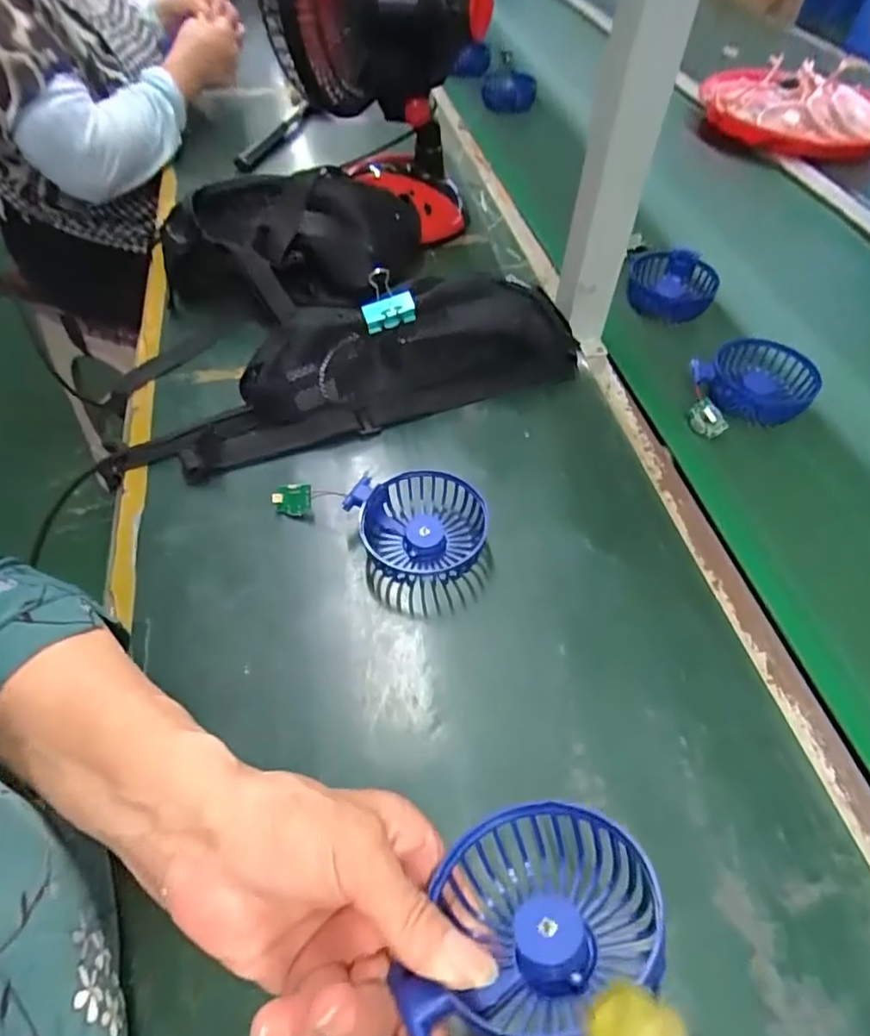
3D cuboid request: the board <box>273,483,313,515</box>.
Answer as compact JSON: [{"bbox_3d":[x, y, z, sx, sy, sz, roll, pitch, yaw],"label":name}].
[{"bbox_3d":[-0.108,-0.014,0.457,0.030,0.023,0.006,-2,9,5],"label":"board"}]

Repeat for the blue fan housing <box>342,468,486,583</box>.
[{"bbox_3d":[-0.013,0.005,0.429,0.096,0.031,0.075,1,53,0],"label":"blue fan housing"}]

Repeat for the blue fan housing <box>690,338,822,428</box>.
[{"bbox_3d":[0.292,-0.120,0.541,0.098,0.033,0.087,-31,59,-21],"label":"blue fan housing"}]

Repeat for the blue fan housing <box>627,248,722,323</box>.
[{"bbox_3d":[0.250,-0.241,0.627,0.090,0.036,0.090,0,53,0],"label":"blue fan housing"}]

